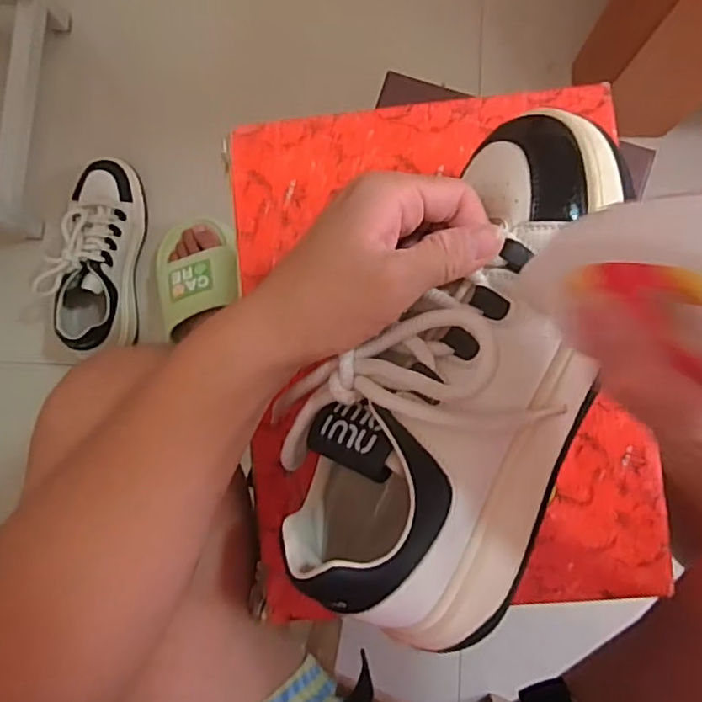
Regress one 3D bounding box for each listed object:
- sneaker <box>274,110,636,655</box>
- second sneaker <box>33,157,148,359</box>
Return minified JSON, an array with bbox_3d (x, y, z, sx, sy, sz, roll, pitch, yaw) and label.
[{"bbox_3d":[0.049,0.006,0.263,0.114,0.081,0.230,23,91,4],"label":"sneaker"},{"bbox_3d":[-0.315,-0.118,0.740,0.102,0.080,0.243,0,87,3],"label":"second sneaker"}]

